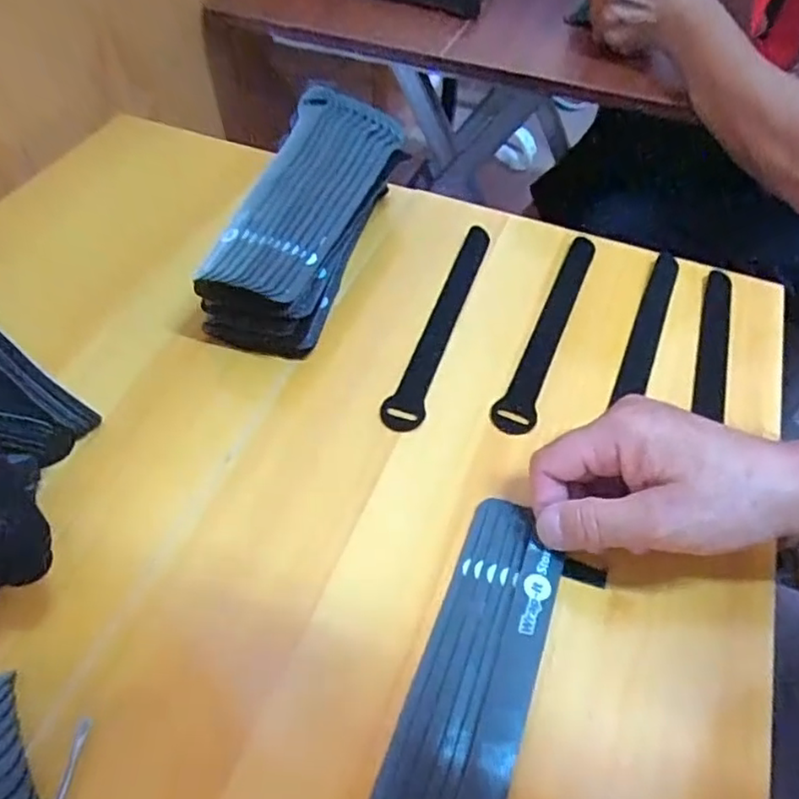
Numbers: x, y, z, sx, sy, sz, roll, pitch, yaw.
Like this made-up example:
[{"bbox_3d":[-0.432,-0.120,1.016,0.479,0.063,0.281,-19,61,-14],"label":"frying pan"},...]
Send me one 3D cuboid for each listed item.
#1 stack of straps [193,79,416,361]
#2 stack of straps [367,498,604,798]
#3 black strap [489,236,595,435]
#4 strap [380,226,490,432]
[{"bbox_3d":[-0.061,-0.127,0.450,0.079,0.079,0.201,13,52,8],"label":"stack of straps"},{"bbox_3d":[0.035,0.136,0.286,0.062,0.014,0.195,19,54,12],"label":"stack of straps"},{"bbox_3d":[0.104,-0.052,0.442,0.026,0.009,0.196,21,54,9],"label":"black strap"},{"bbox_3d":[0.029,-0.058,0.444,0.025,0.011,0.200,15,52,9],"label":"strap"}]

